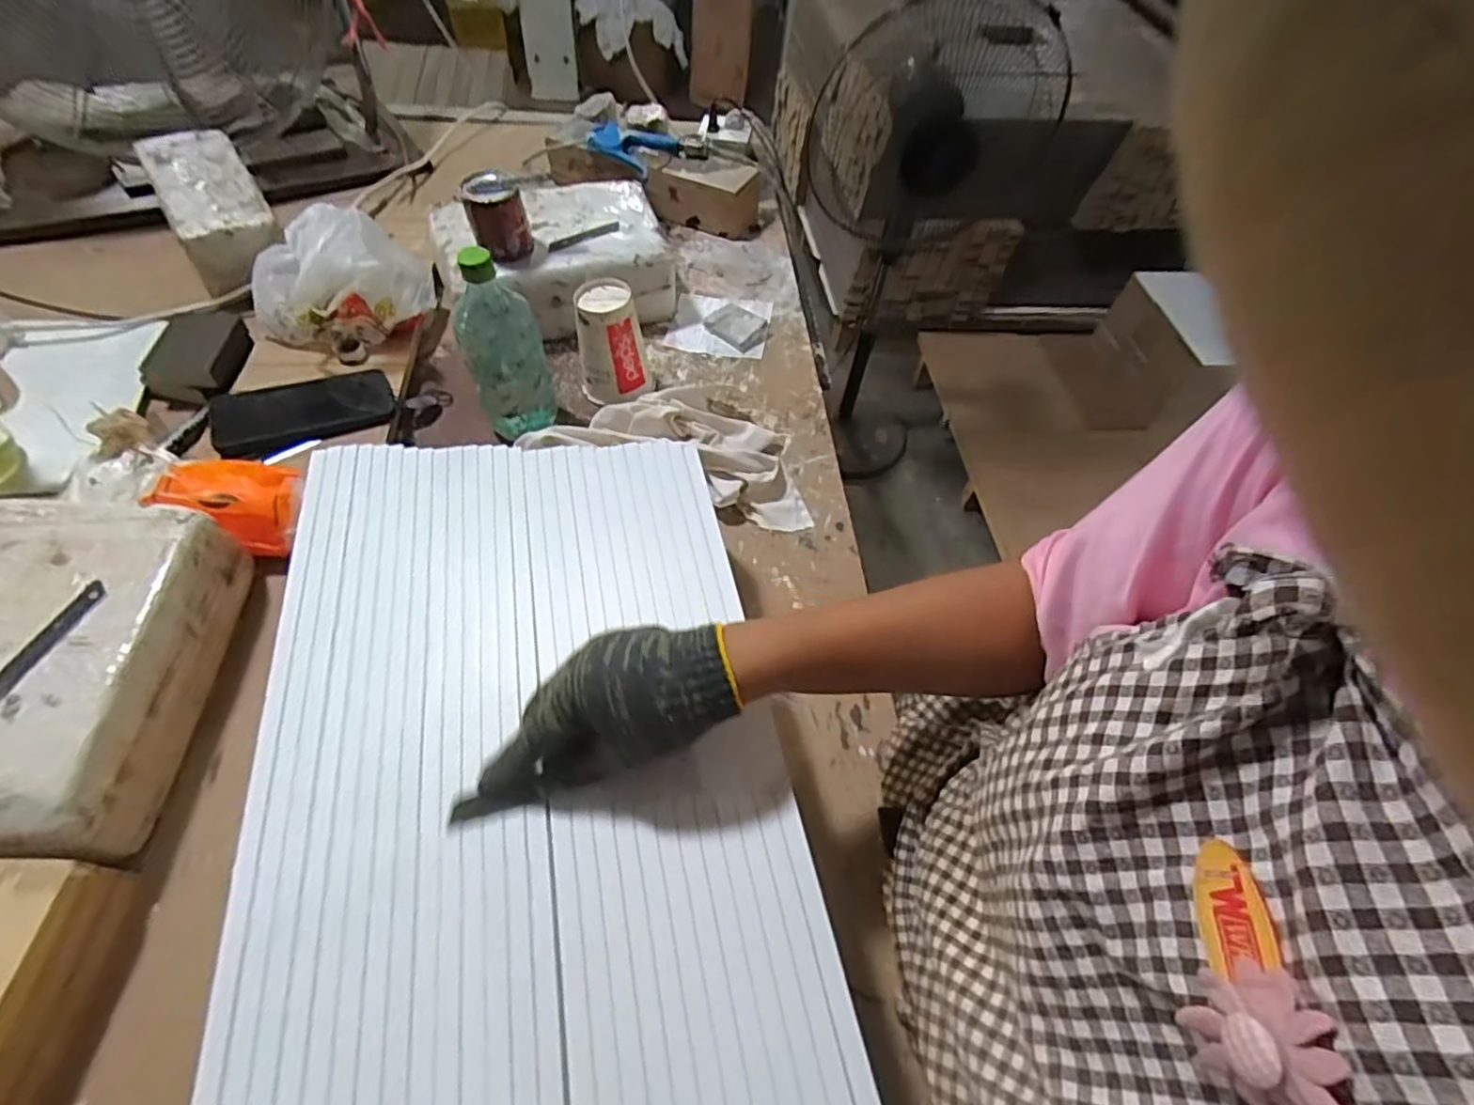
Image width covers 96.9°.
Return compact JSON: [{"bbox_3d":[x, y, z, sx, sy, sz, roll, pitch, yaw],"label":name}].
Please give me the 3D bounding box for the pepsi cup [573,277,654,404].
[{"bbox_3d":[-0.141,-0.238,0.747,0.079,0.115,0.079,3,55,-5],"label":"pepsi cup"}]

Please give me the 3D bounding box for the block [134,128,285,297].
[{"bbox_3d":[-0.674,-0.448,0.849,0.113,0.081,0.242,-28,63,-23],"label":"block"}]

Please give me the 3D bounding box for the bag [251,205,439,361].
[{"bbox_3d":[-0.464,-0.325,0.763,0.197,0.121,0.171,-22,61,-20],"label":"bag"}]

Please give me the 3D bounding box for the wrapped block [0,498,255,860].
[{"bbox_3d":[-0.537,0.090,0.501,0.204,0.084,0.266,0,56,-7],"label":"wrapped block"}]

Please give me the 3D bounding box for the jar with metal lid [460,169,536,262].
[{"bbox_3d":[-0.277,-0.391,0.760,0.069,0.074,0.059,-13,58,-15],"label":"jar with metal lid"}]

